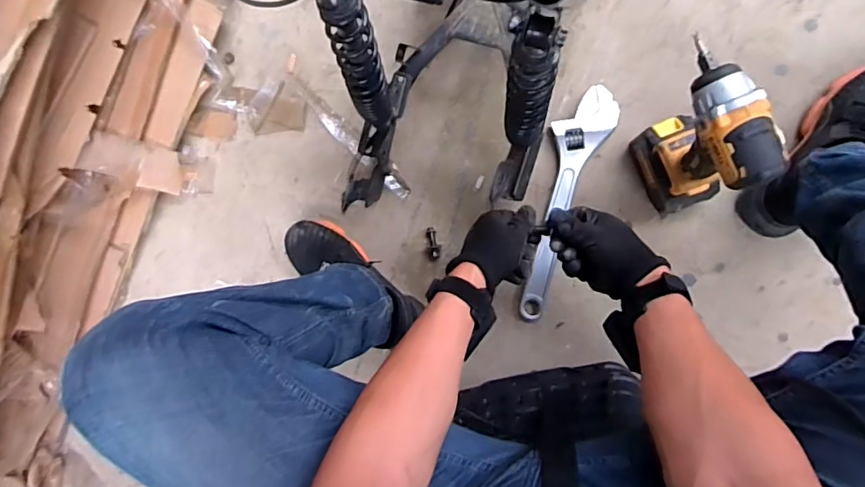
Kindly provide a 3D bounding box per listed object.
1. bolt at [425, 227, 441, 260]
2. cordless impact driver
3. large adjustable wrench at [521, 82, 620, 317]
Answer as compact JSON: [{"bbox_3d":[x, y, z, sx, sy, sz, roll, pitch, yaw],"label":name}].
[{"bbox_3d":[0.002,0.000,0.786,0.021,0.013,0.052,-4,91,8],"label":"bolt"},{"bbox_3d":[0.319,-0.123,0.609,0.068,0.260,0.155,-21,87,8],"label":"cordless impact driver"},{"bbox_3d":[0.192,-0.059,0.752,0.077,0.018,0.358,18,94,7],"label":"large adjustable wrench"}]

